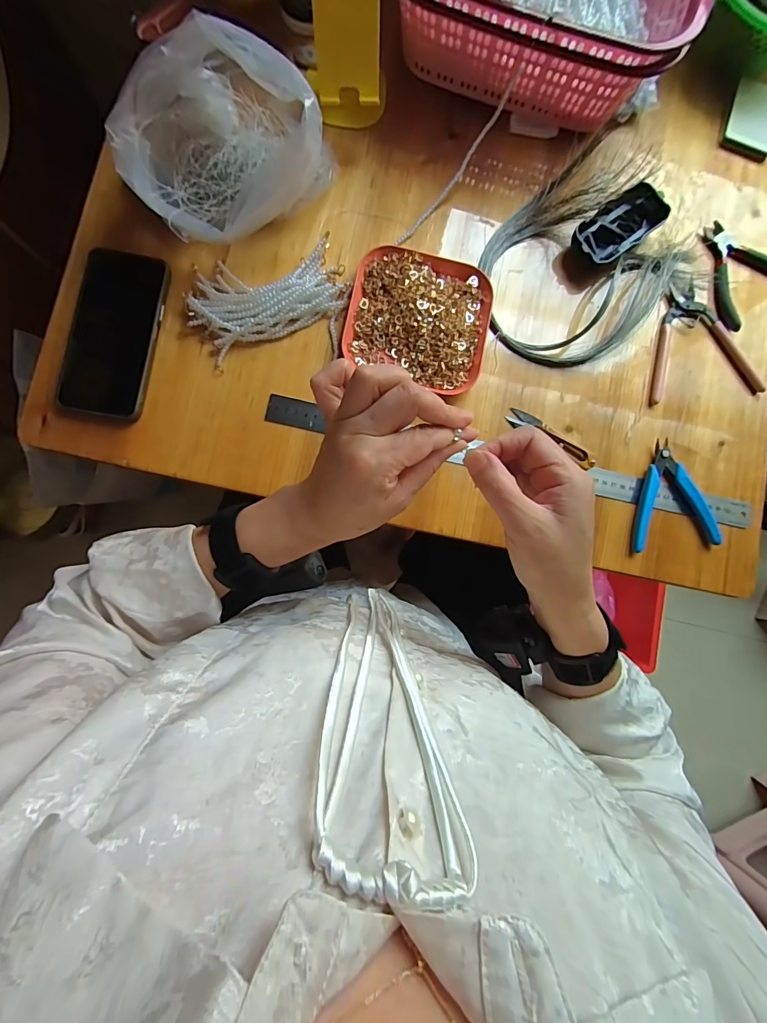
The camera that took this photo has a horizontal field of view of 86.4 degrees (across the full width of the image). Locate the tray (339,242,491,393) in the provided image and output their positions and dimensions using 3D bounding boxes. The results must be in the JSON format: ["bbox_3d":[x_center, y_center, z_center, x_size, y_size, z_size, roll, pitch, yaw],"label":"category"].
[{"bbox_3d":[0.038,-0.201,0.424,0.143,0.023,0.135,15,84,-3],"label":"tray"}]

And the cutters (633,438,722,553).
[{"bbox_3d":[0.314,-0.010,0.432,0.085,0.016,0.119,12,84,-4],"label":"cutters"}]

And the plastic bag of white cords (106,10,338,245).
[{"bbox_3d":[-0.140,-0.330,0.371,0.182,0.122,0.128,-35,89,-7],"label":"plastic bag of white cords"}]

